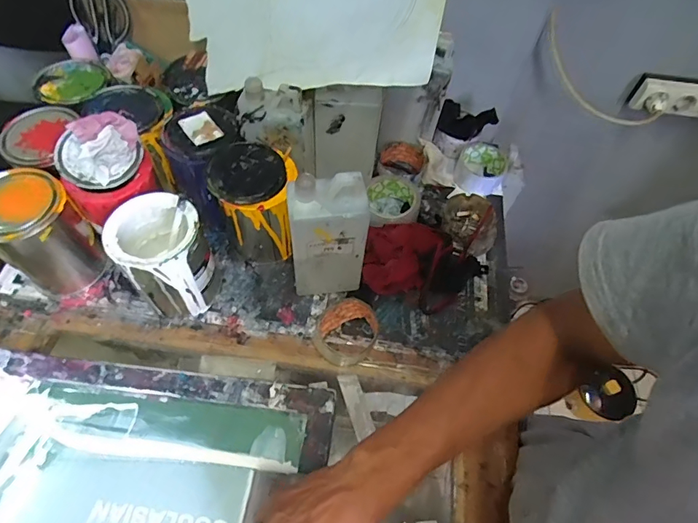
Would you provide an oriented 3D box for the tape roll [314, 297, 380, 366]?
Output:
[{"bbox_3d":[-0.004,0.095,0.616,0.082,0.040,0.091,30,61,14],"label":"tape roll"}]

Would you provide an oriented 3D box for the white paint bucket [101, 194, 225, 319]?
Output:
[{"bbox_3d":[-0.246,-0.003,0.597,0.110,0.146,0.119,-27,64,-19],"label":"white paint bucket"}]

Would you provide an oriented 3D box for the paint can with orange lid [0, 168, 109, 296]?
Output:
[{"bbox_3d":[-0.416,-0.033,0.599,0.101,0.154,0.108,30,61,14],"label":"paint can with orange lid"}]

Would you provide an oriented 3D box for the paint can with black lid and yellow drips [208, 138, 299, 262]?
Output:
[{"bbox_3d":[-0.131,-0.078,0.644,0.103,0.157,0.103,2,58,-3],"label":"paint can with black lid and yellow drips"}]

